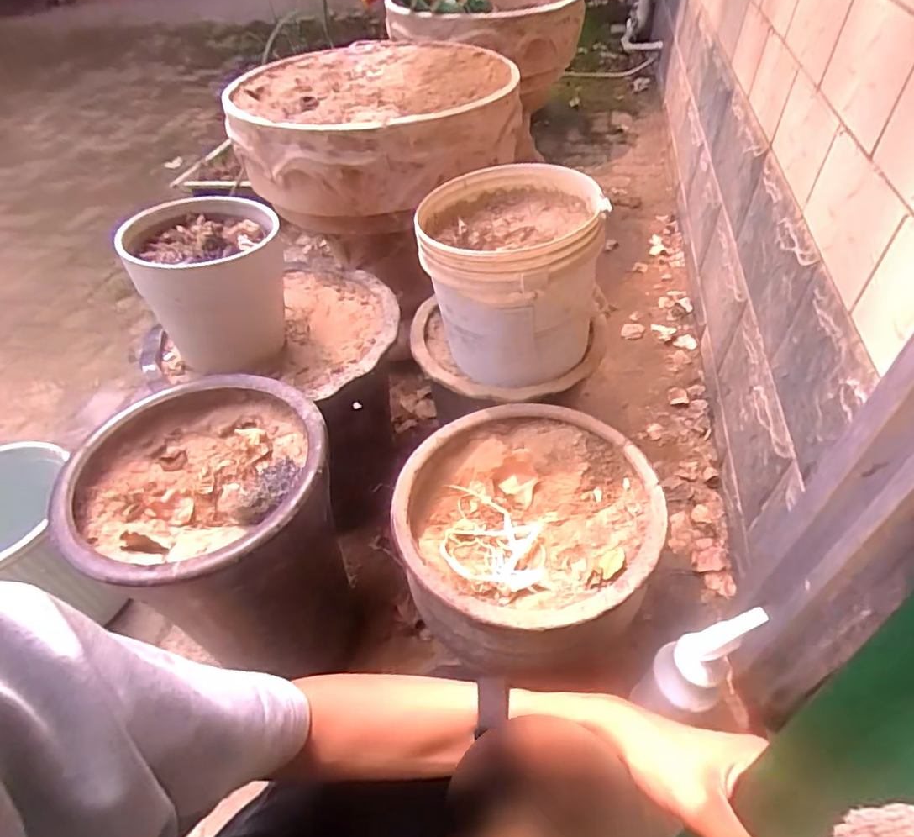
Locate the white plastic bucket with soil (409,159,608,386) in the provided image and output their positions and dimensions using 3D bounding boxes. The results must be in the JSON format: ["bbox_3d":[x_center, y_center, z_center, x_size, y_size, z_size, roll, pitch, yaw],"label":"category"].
[{"bbox_3d":[0.076,-0.207,0.829,0.248,0.234,0.249,-3,47,1],"label":"white plastic bucket with soil"}]

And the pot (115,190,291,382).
[{"bbox_3d":[-0.346,-0.194,0.832,0.191,0.193,0.184,-7,47,-3],"label":"pot"}]

